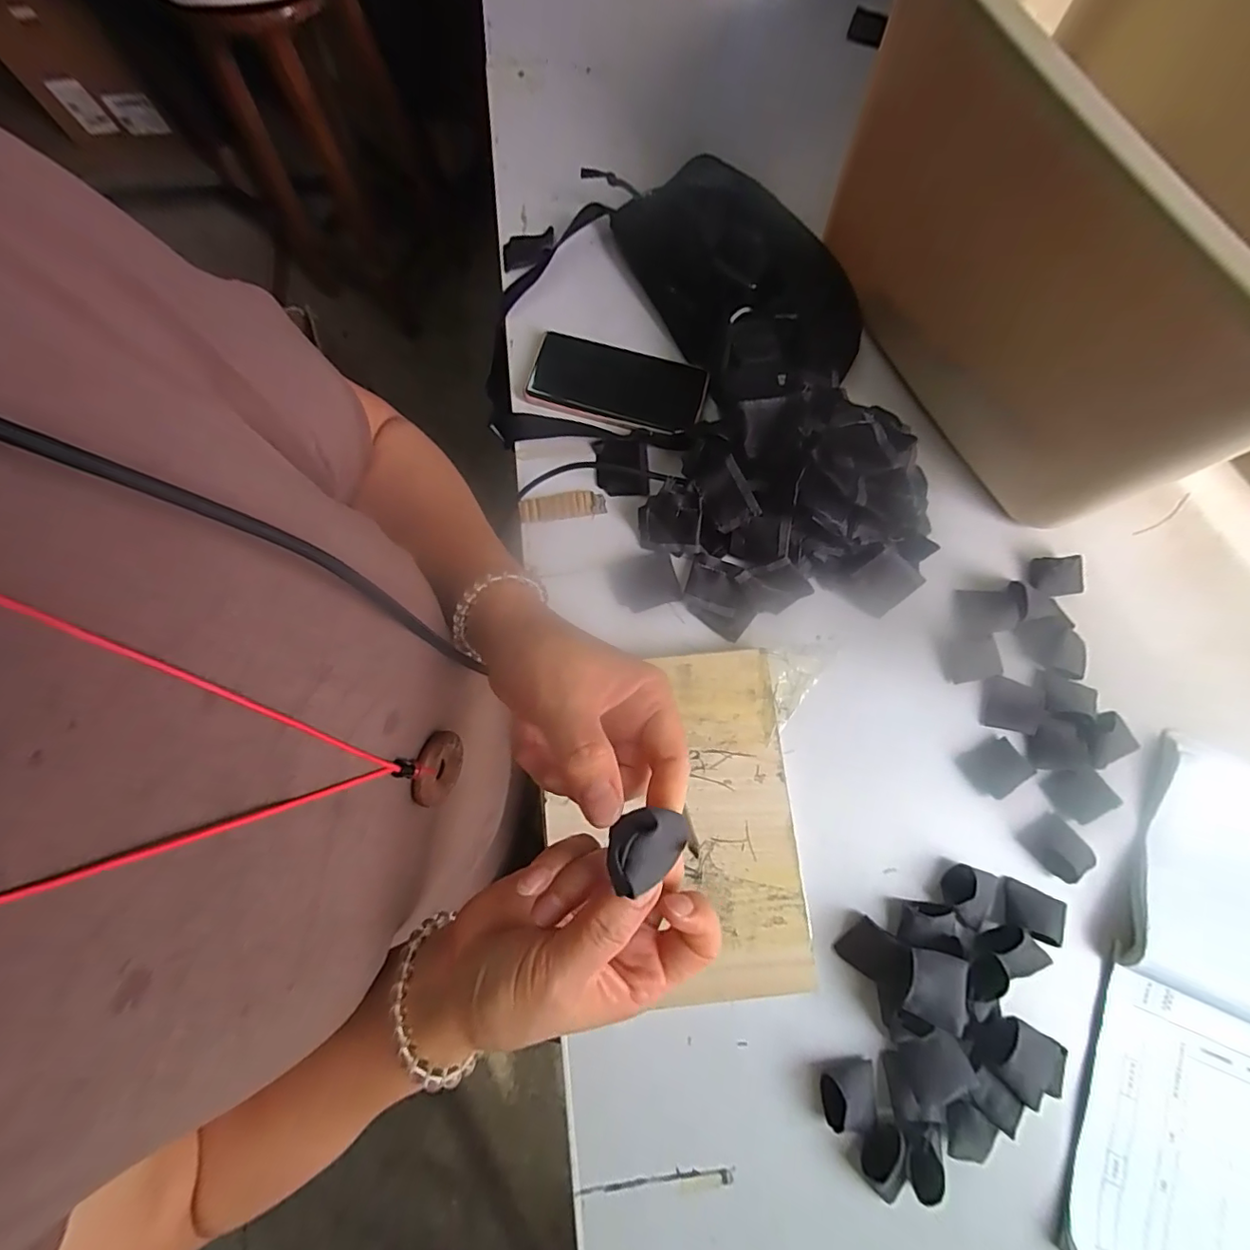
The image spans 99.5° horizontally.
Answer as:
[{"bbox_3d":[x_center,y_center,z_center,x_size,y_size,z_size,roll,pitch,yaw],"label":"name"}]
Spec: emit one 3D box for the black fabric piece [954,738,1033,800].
[{"bbox_3d":[0.297,0.114,0.425,0.044,0.004,0.039,-35,69,-2],"label":"black fabric piece"}]

